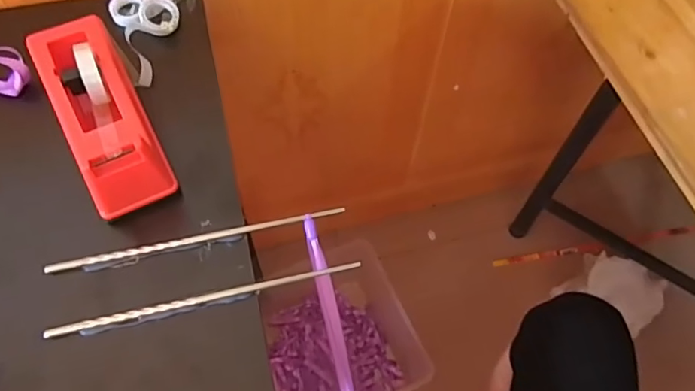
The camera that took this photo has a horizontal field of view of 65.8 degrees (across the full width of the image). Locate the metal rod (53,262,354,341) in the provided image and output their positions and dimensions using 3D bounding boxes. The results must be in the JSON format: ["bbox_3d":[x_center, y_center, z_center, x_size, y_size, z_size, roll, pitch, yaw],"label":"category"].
[{"bbox_3d":[-0.101,0.074,0.391,0.224,0.006,0.007,-12,62,-8],"label":"metal rod"}]

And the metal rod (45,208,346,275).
[{"bbox_3d":[-0.117,0.034,0.413,0.217,0.005,0.008,-12,62,-8],"label":"metal rod"}]

